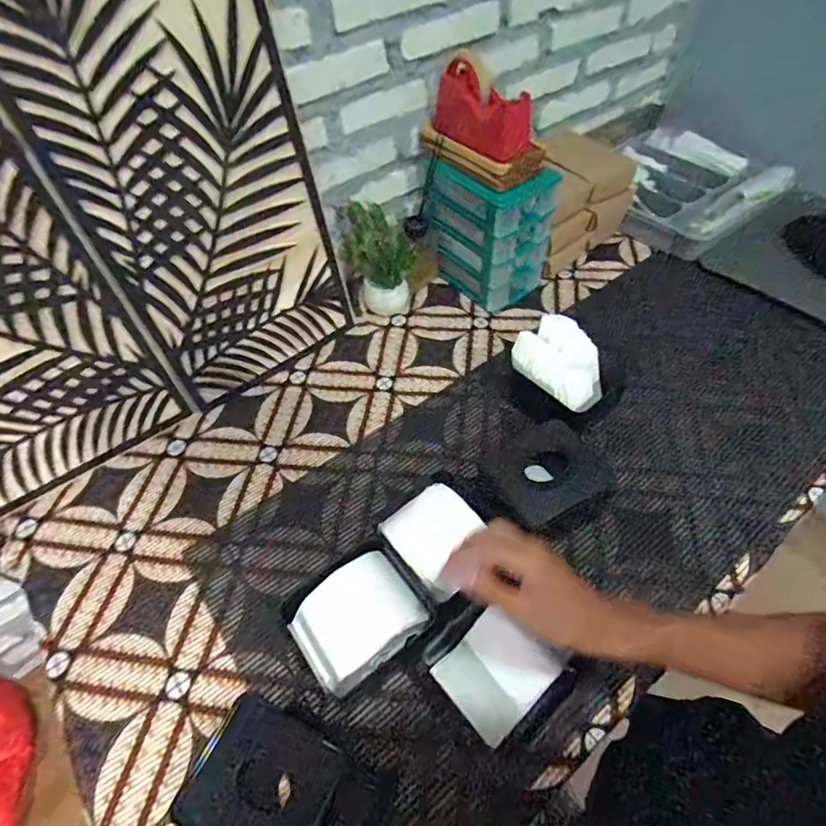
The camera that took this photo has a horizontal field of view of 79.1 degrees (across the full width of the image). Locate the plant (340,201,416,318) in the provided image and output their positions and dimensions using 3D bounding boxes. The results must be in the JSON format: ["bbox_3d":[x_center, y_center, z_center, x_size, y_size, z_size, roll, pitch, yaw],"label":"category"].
[{"bbox_3d":[-0.059,-0.281,0.890,0.114,0.195,0.125,-6,51,1],"label":"plant"}]

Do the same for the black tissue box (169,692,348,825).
[{"bbox_3d":[-0.143,0.354,0.479,0.128,0.031,0.117,17,55,19],"label":"black tissue box"}]

